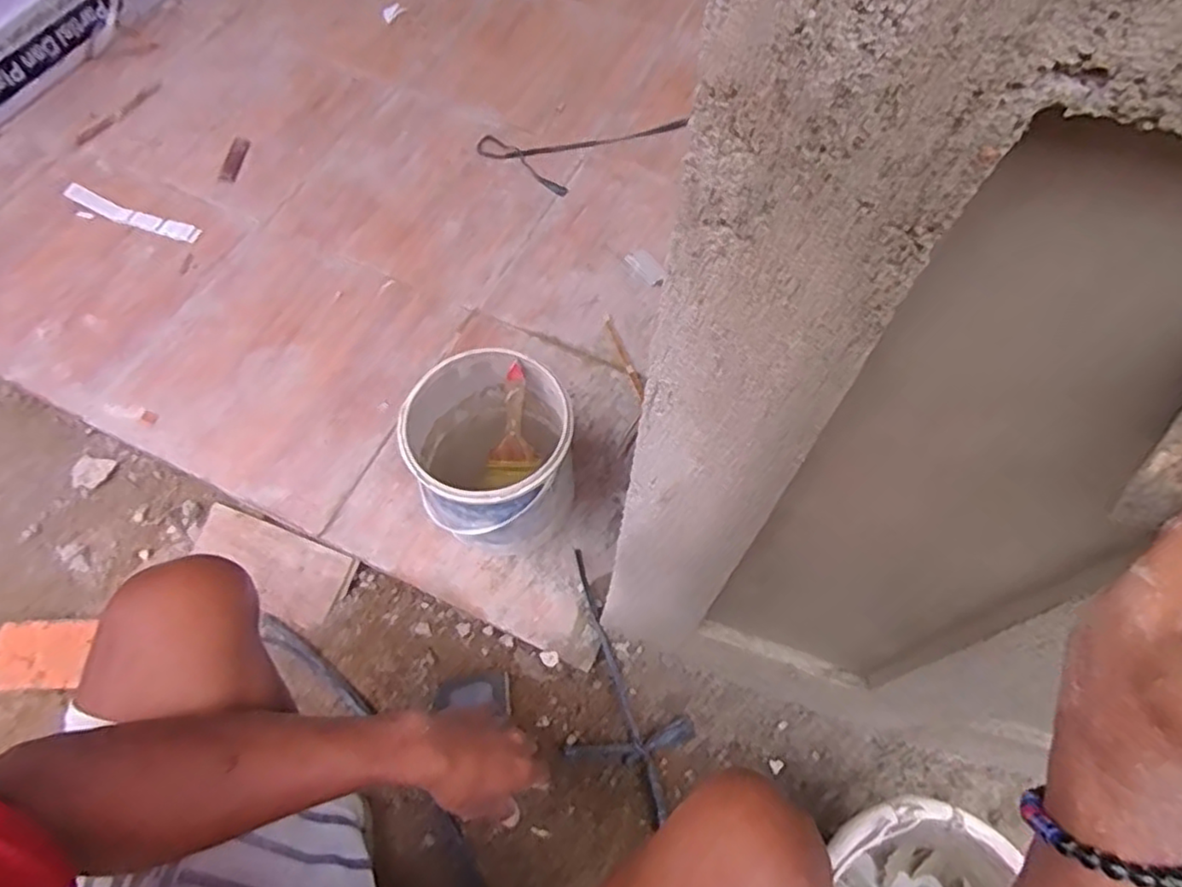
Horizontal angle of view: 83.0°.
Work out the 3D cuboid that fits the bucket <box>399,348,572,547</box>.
[{"bbox_3d":[-0.120,0.018,0.798,0.170,0.192,0.186,-8,62,-7],"label":"bucket"}]

